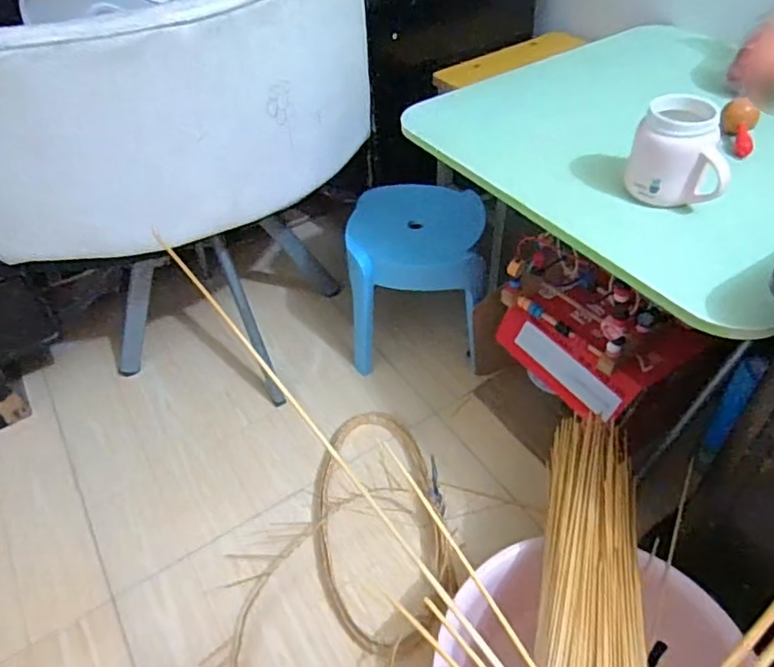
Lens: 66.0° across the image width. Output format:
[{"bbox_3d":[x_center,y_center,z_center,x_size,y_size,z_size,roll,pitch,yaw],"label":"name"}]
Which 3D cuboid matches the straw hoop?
[{"bbox_3d":[-0.016,0.269,0.898,0.193,0.032,0.362,-14,45,-9],"label":"straw hoop"}]

